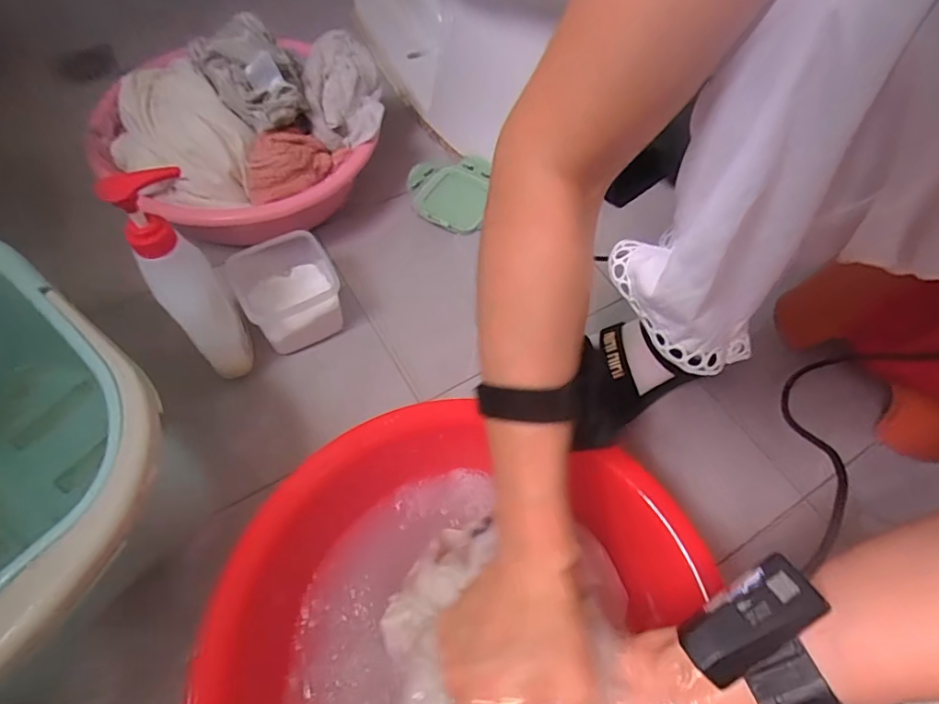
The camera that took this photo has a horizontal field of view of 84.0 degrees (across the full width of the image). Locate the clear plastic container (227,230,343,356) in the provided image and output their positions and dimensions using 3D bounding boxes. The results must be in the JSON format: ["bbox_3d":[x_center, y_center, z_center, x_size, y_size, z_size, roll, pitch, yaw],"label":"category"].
[{"bbox_3d":[-0.207,-0.064,0.608,0.107,0.088,0.109,-26,66,-17],"label":"clear plastic container"}]

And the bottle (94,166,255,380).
[{"bbox_3d":[-0.257,-0.061,0.487,0.061,0.241,0.056,-39,70,-23],"label":"bottle"}]

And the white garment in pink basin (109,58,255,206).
[{"bbox_3d":[-0.331,-0.242,0.595,0.135,0.078,0.182,-38,70,-22],"label":"white garment in pink basin"}]

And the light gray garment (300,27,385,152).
[{"bbox_3d":[-0.157,-0.331,0.656,0.094,0.062,0.141,-7,61,-8],"label":"light gray garment"}]

